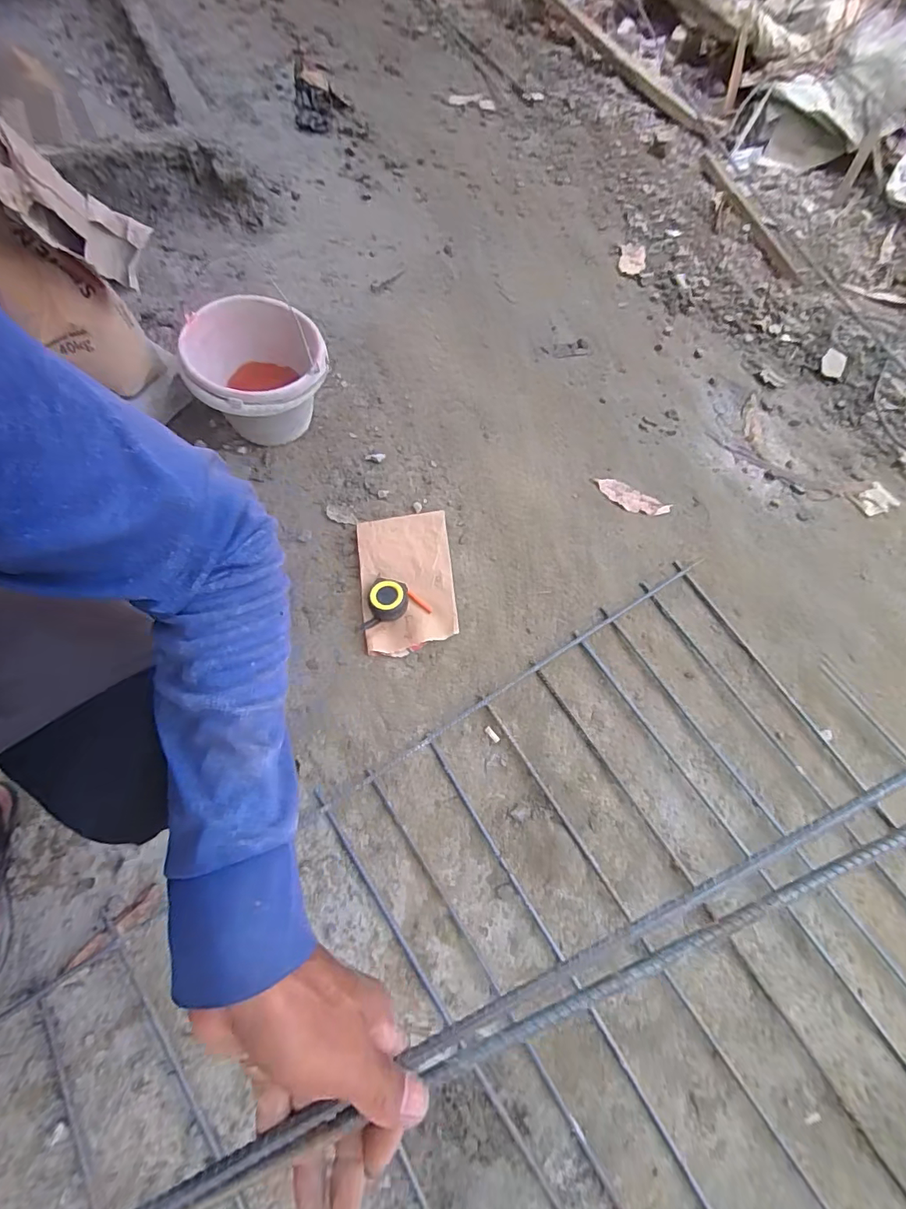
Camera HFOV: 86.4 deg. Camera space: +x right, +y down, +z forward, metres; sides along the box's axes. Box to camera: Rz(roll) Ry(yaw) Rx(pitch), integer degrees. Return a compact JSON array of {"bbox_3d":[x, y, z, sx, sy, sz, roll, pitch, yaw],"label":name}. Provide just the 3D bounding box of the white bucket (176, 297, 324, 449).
[{"bbox_3d":[-0.363,-0.439,0.948,0.232,0.210,0.240,3,64,-6],"label":"white bucket"}]

